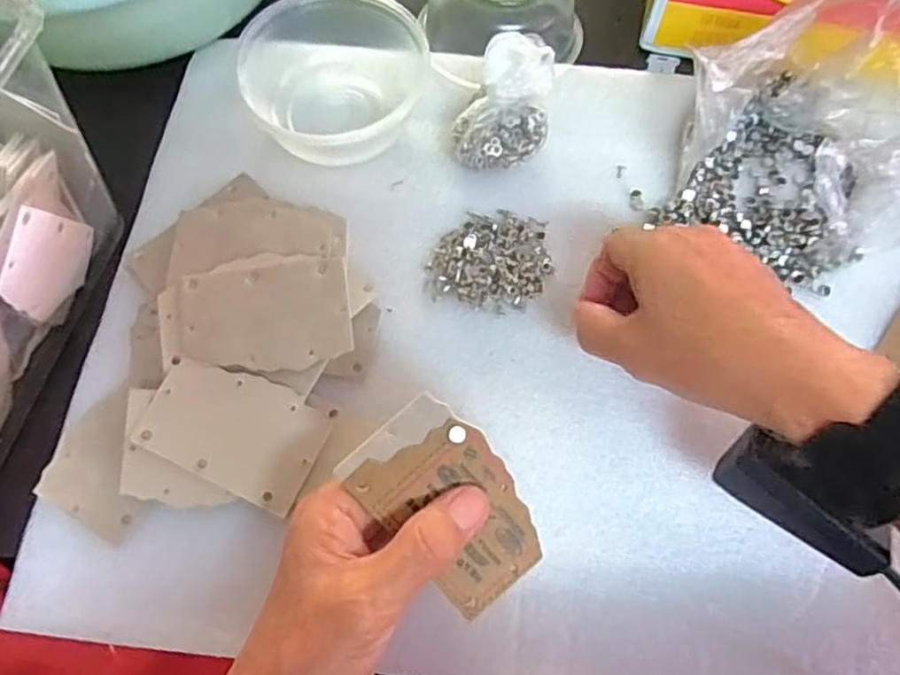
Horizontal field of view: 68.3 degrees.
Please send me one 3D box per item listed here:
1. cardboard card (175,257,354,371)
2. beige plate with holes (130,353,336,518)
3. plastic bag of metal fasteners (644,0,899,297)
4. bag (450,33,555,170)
[{"bbox_3d":[-0.095,-0.011,0.341,0.086,0.004,0.054,-7,80,-2],"label":"cardboard card"},{"bbox_3d":[-0.107,0.046,0.330,0.085,0.004,0.054,26,77,2],"label":"beige plate with holes"},{"bbox_3d":[0.195,-0.104,0.355,0.126,0.094,0.128,-38,72,-14],"label":"plastic bag of metal fasteners"},{"bbox_3d":[0.032,-0.135,0.392,0.052,0.052,0.063,9,68,4],"label":"bag"}]

